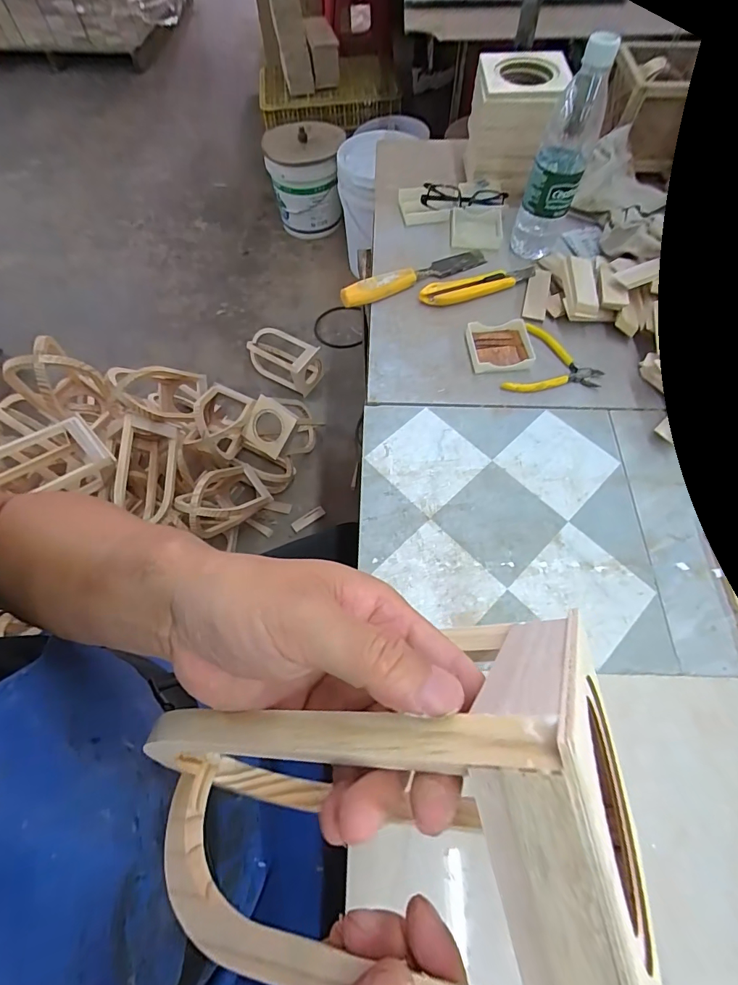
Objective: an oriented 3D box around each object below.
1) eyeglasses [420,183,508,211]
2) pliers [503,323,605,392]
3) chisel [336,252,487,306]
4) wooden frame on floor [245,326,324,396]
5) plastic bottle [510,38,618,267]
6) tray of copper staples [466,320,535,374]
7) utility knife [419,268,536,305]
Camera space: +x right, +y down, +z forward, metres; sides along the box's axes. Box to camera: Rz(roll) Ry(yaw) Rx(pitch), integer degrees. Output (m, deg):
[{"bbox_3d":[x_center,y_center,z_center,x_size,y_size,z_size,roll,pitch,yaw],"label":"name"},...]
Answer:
[{"bbox_3d":[0.151,-0.470,0.666,0.135,0.033,0.031,2,65,3],"label":"eyeglasses"},{"bbox_3d":[0.239,-0.159,0.533,0.108,0.011,0.111,23,67,12],"label":"pliers"},{"bbox_3d":[0.066,-0.314,0.596,0.225,0.020,0.034,-25,66,-10],"label":"chisel"},{"bbox_3d":[-0.289,-0.463,1.428,0.266,0.130,0.139,28,67,15],"label":"wooden frame on floor"},{"bbox_3d":[0.247,-0.425,0.544,0.066,0.195,0.079,30,69,15],"label":"plastic bottle"},{"bbox_3d":[0.174,-0.192,0.551,0.081,0.012,0.076,-5,64,0],"label":"tray of copper staples"},{"bbox_3d":[0.153,-0.295,0.590,0.172,0.016,0.035,-16,65,-6],"label":"utility knife"}]

